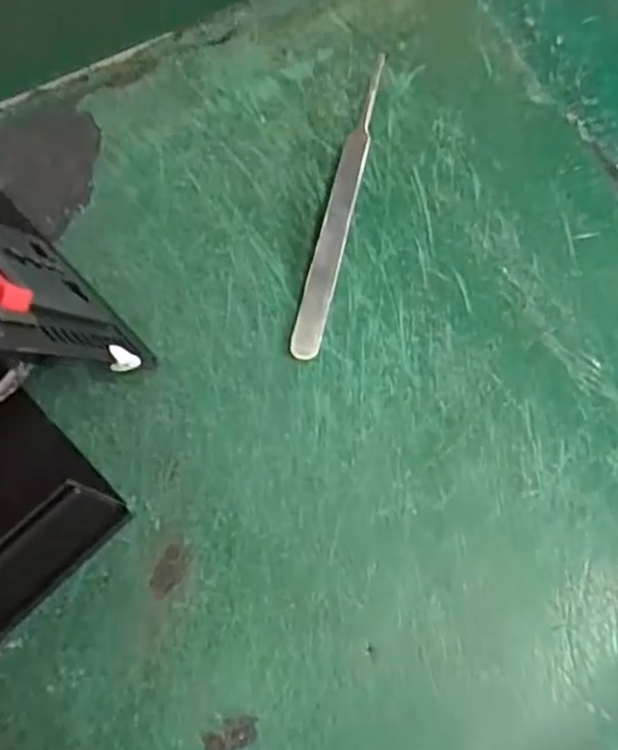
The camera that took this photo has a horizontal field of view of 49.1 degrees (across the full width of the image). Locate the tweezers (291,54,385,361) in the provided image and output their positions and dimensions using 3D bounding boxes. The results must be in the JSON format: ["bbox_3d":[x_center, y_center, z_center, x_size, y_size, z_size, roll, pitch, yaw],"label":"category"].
[{"bbox_3d":[0.011,-0.060,0.239,0.011,0.015,0.111,14,73,3],"label":"tweezers"}]

